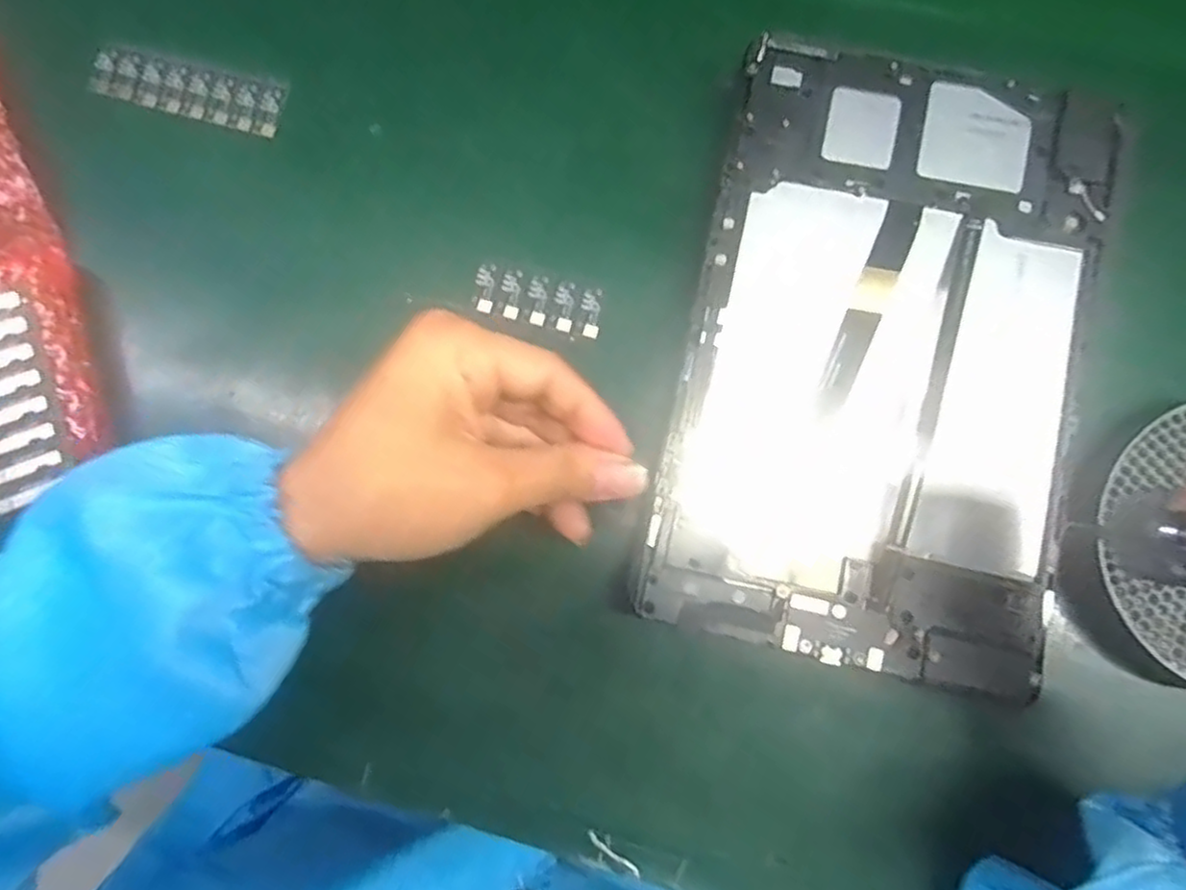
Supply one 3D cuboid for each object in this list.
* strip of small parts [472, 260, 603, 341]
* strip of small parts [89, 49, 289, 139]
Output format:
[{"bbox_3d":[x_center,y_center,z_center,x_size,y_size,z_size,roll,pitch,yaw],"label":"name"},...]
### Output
[{"bbox_3d":[-0.024,-0.064,0.307,0.056,0.004,0.023,15,87,5],"label":"strip of small parts"},{"bbox_3d":[-0.190,-0.166,0.327,0.090,0.004,0.024,15,84,4],"label":"strip of small parts"}]

